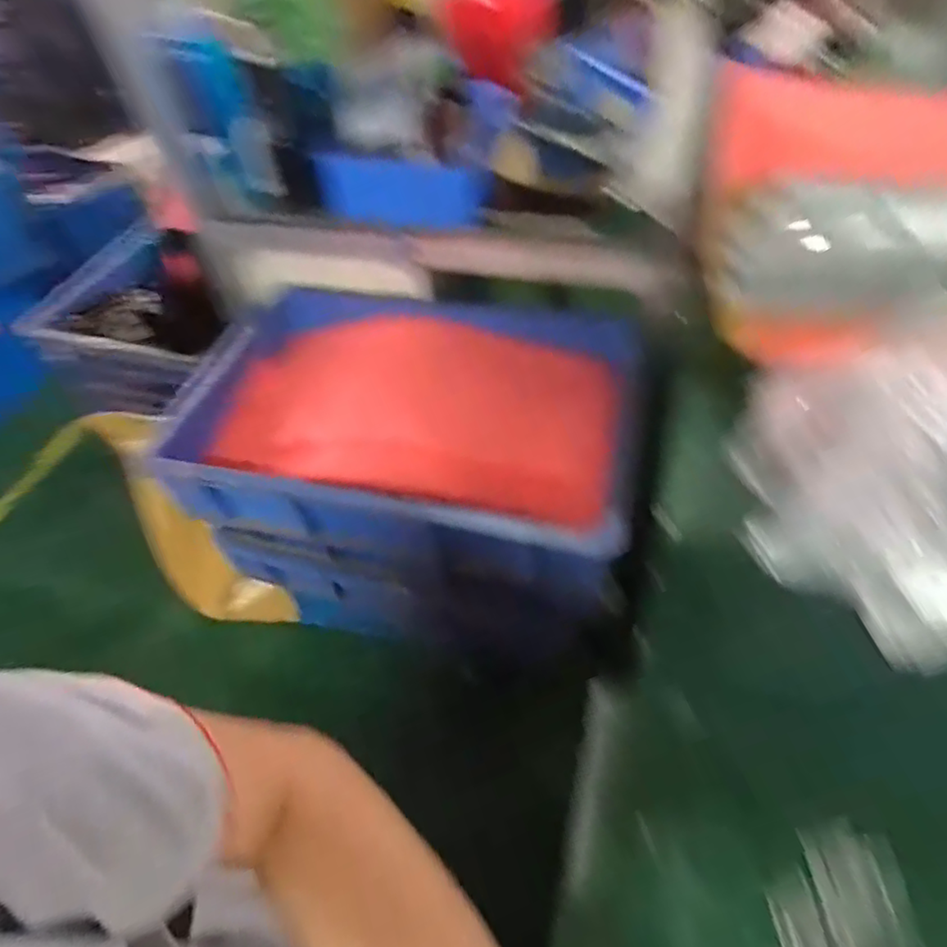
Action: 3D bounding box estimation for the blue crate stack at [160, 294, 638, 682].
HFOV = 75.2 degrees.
[{"bbox_3d":[-0.072,0.062,1.082,0.619,0.573,0.476,12,51,13],"label":"blue crate stack"}]

